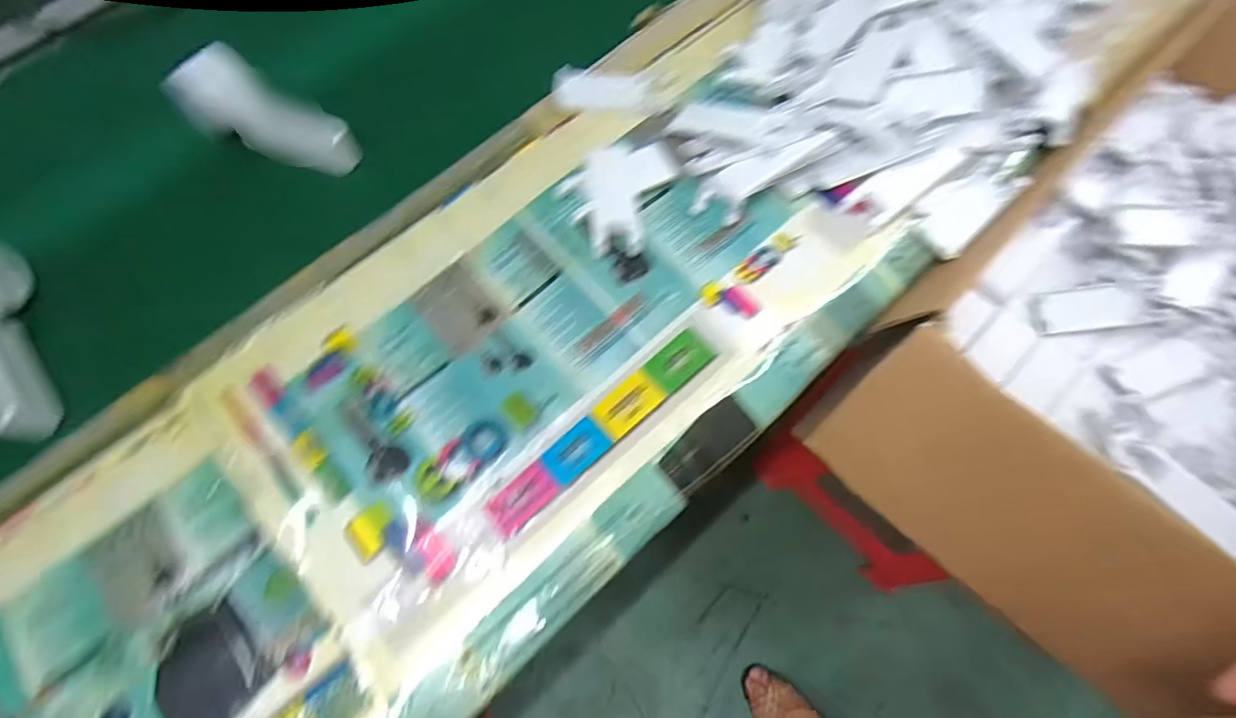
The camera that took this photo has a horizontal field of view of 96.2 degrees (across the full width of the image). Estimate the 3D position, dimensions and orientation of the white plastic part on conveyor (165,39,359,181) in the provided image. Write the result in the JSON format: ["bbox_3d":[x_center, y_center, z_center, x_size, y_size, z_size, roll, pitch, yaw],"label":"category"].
[{"bbox_3d":[-0.310,-0.216,0.501,0.145,0.053,0.066,25,73,-15],"label":"white plastic part on conveyor"}]

